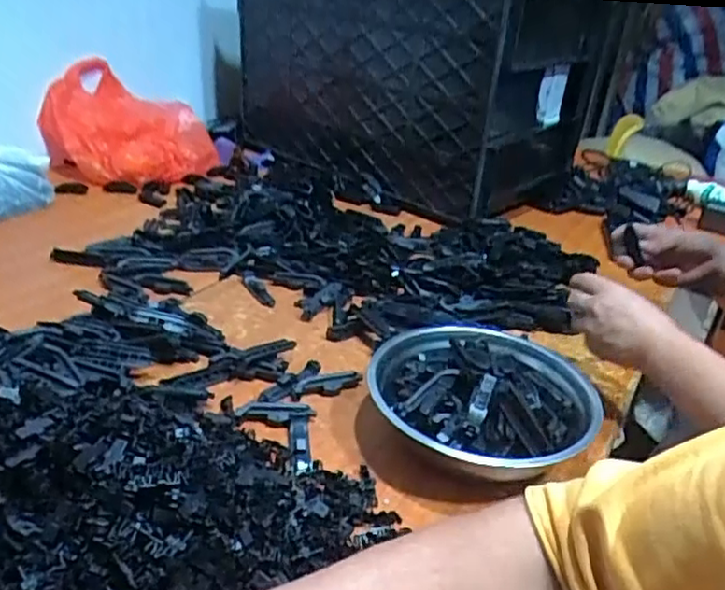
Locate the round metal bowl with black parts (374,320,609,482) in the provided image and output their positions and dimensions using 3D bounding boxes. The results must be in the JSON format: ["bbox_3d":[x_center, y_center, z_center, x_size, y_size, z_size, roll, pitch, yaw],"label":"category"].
[{"bbox_3d":[0.110,0.093,0.599,0.211,0.064,0.202,4,28,-2],"label":"round metal bowl with black parts"}]

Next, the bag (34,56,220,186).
[{"bbox_3d":[-0.420,-0.318,1.171,0.286,0.135,0.239,-12,33,-29],"label":"bag"}]

